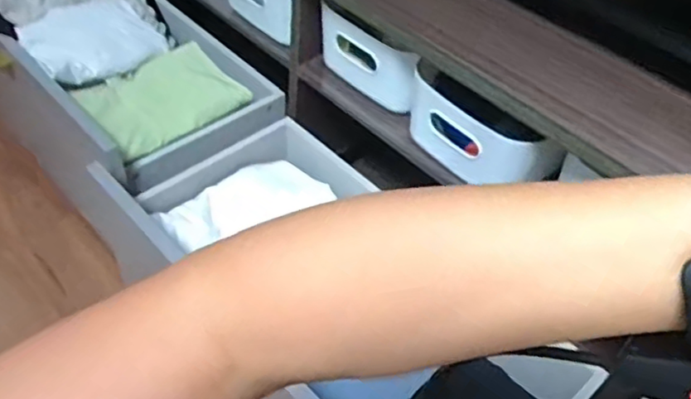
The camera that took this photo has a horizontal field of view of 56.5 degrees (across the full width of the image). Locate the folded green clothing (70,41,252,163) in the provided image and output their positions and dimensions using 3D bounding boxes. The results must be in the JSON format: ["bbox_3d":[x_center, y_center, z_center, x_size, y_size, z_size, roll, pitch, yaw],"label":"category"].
[{"bbox_3d":[-0.288,-0.167,1.018,0.232,0.060,0.160,-32,58,-30],"label":"folded green clothing"}]

